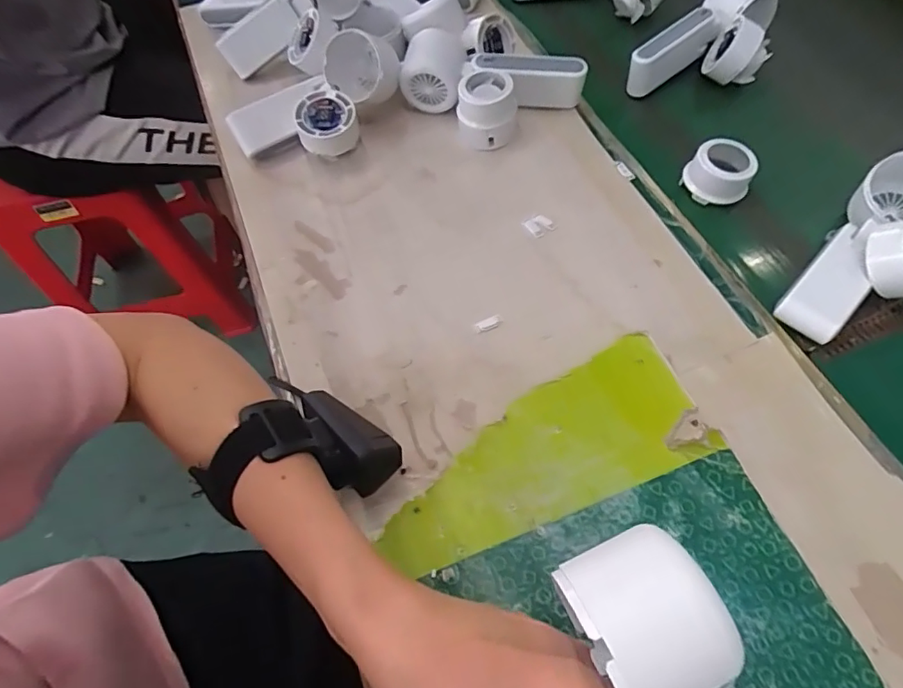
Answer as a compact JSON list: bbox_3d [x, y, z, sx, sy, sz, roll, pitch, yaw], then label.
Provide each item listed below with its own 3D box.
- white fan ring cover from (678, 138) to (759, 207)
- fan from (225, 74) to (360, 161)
[{"bbox_3d":[0.228,-0.149,0.448,0.053,0.026,0.052,26,66,17],"label":"white fan ring cover"},{"bbox_3d":[-0.141,-0.192,0.482,0.101,0.047,0.083,-30,63,-12],"label":"fan"}]

